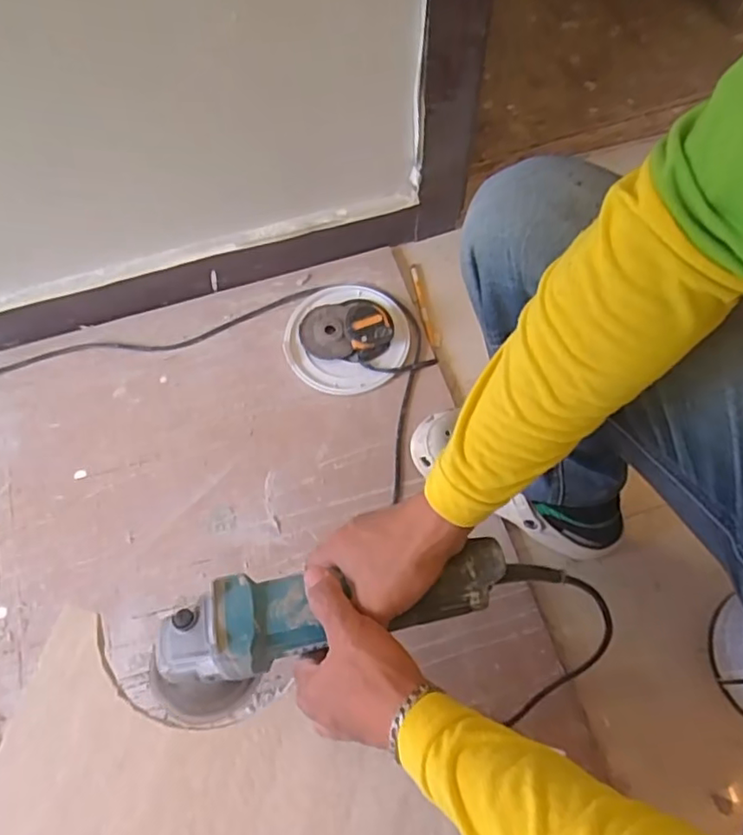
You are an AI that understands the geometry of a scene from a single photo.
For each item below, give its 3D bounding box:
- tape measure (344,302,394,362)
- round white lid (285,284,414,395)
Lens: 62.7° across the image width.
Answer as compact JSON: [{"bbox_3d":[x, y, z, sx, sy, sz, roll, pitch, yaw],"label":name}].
[{"bbox_3d":[-0.005,-0.123,0.821,0.061,0.041,0.072,-13,66,-4],"label":"tape measure"},{"bbox_3d":[-0.035,-0.113,0.839,0.168,0.018,0.168,-1,66,2],"label":"round white lid"}]

